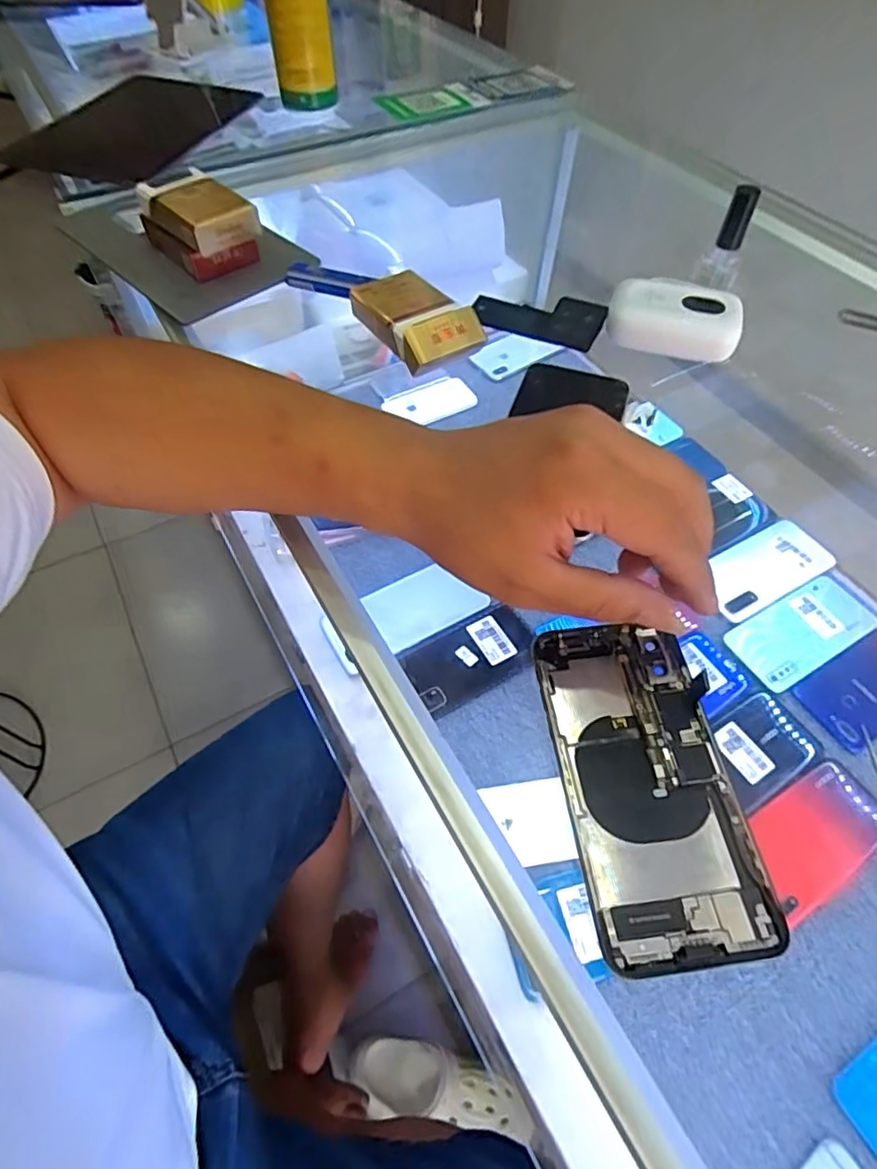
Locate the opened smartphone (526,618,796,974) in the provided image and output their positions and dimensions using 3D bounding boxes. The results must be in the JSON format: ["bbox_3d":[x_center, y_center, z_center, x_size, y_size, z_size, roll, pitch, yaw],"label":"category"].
[{"bbox_3d":[0.088,0.081,0.255,0.068,0.008,0.139,-6,56,-3],"label":"opened smartphone"}]

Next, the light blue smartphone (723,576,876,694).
[{"bbox_3d":[0.369,0.046,0.602,0.158,0.004,0.075,-25,60,-16],"label":"light blue smartphone"}]

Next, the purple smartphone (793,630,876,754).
[{"bbox_3d":[0.419,0.096,0.573,0.152,0.008,0.075,-26,60,-16],"label":"purple smartphone"}]

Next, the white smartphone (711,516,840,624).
[{"bbox_3d":[0.353,-0.021,0.643,0.154,0.009,0.075,-26,60,-16],"label":"white smartphone"}]

